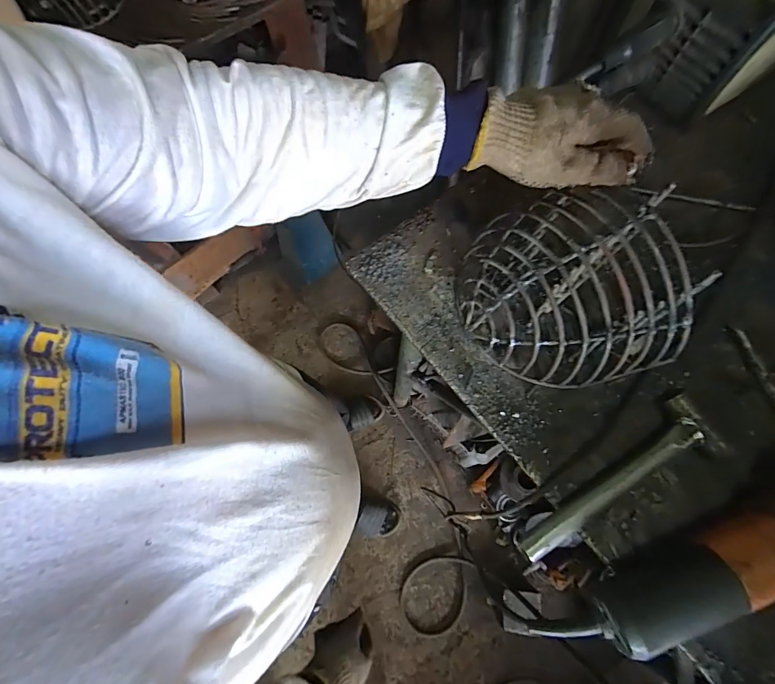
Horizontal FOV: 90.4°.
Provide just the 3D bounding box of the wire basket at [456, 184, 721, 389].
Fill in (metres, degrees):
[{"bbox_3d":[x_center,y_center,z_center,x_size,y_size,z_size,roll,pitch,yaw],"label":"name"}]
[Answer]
[{"bbox_3d":[0.188,-0.052,0.403,0.208,0.126,0.174,-3,71,1],"label":"wire basket"}]

